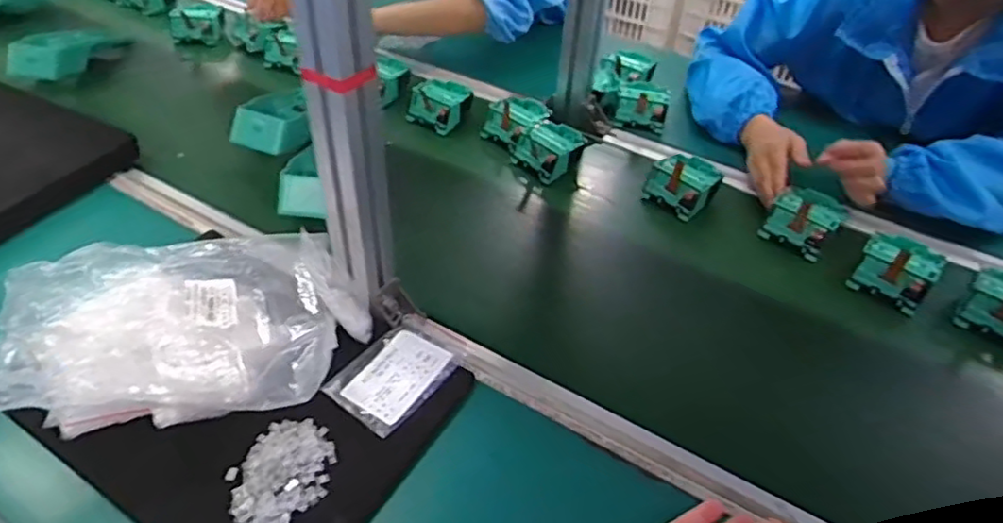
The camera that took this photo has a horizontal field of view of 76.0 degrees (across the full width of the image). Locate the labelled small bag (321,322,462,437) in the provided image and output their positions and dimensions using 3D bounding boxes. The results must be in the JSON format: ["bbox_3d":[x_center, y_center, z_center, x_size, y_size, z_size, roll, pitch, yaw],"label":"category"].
[{"bbox_3d":[-0.096,0.101,0.581,0.079,0.011,0.106,30,48,26],"label":"labelled small bag"}]

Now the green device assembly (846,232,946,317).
[{"bbox_3d":[0.425,0.009,0.693,0.075,0.043,0.073,30,48,26],"label":"green device assembly"}]

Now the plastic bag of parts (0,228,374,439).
[{"bbox_3d":[-0.267,0.053,0.562,0.279,0.074,0.226,-15,45,-21],"label":"plastic bag of parts"}]

